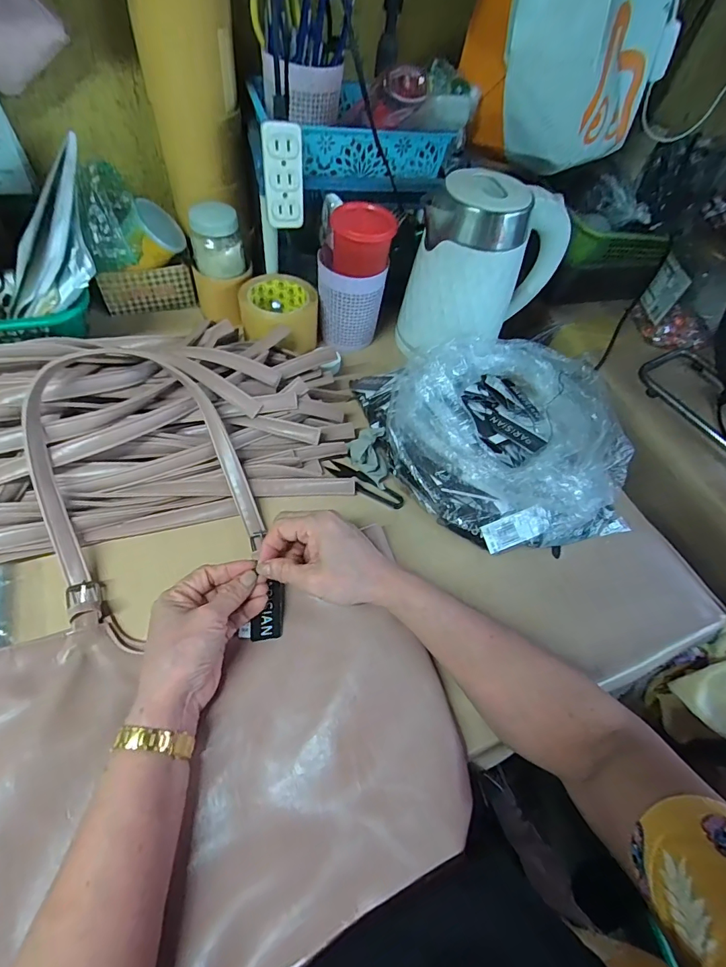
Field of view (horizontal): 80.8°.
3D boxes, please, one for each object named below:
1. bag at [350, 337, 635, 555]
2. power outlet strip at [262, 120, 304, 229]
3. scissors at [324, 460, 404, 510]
[{"bbox_3d":[0.150,-0.057,0.491,0.266,0.128,0.254,-6,56,-10],"label":"bag"},{"bbox_3d":[-0.090,-0.348,0.486,0.041,0.096,0.022,5,57,-5],"label":"power outlet strip"},{"bbox_3d":[0.002,0.002,0.494,0.097,0.015,0.019,32,58,12],"label":"scissors"}]

